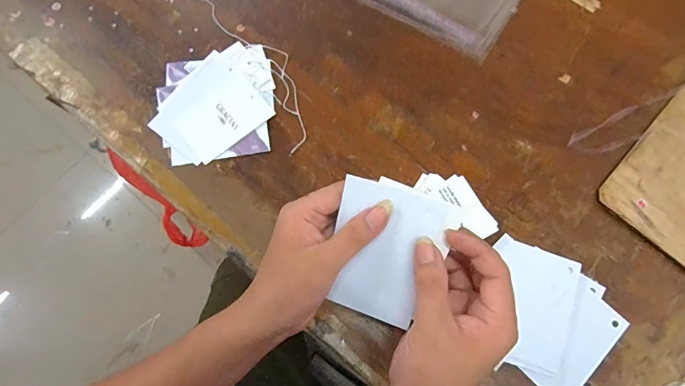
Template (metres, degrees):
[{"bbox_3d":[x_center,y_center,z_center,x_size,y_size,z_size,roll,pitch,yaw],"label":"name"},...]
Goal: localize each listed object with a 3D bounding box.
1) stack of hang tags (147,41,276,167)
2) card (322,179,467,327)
[{"bbox_3d":[-0.137,-0.096,0.455,0.126,0.010,0.129,-12,72,-3],"label":"stack of hang tags"},{"bbox_3d":[0.033,0.044,0.300,0.077,0.006,0.102,15,108,13],"label":"card"}]

